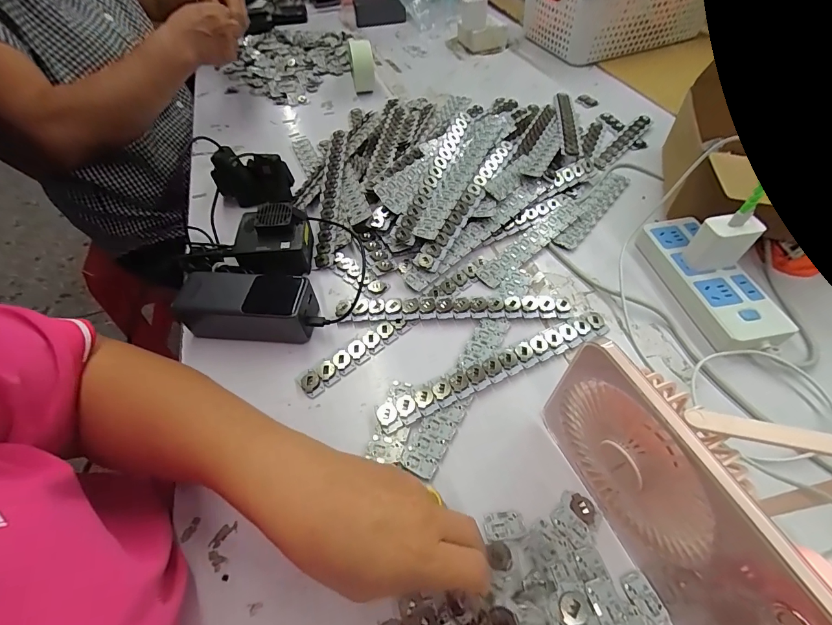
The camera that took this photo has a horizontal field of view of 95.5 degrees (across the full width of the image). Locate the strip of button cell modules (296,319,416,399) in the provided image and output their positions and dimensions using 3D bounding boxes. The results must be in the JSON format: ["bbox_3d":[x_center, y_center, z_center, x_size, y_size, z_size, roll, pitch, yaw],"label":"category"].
[{"bbox_3d":[-0.059,0.040,0.383,0.127,0.007,0.028,-33,59,-20],"label":"strip of button cell modules"}]

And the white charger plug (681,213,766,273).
[{"bbox_3d":[0.309,-0.071,0.386,0.048,0.057,0.028,-7,54,-2],"label":"white charger plug"}]

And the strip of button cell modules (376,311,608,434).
[{"bbox_3d":[0.081,0.052,0.364,0.246,0.011,0.026,-22,56,-13],"label":"strip of button cell modules"}]

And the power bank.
[{"bbox_3d":[-0.175,-0.005,0.393,0.133,0.051,0.054,4,54,6],"label":"power bank"}]

